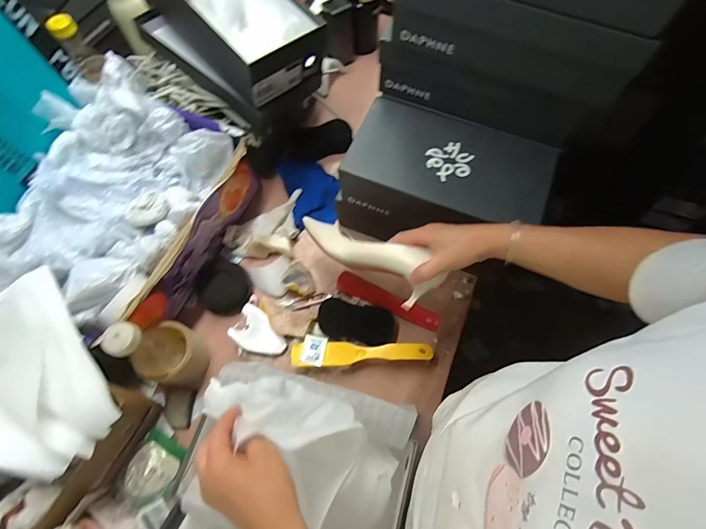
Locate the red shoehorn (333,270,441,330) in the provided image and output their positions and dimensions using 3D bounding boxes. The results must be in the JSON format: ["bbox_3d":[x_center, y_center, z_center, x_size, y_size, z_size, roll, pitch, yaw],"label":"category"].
[{"bbox_3d":[0.062,0.065,0.662,0.189,0.010,0.033,26,81,-1],"label":"red shoehorn"}]

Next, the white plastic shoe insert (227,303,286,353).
[{"bbox_3d":[-0.158,0.117,0.636,0.092,0.025,0.063,34,71,13],"label":"white plastic shoe insert"}]

